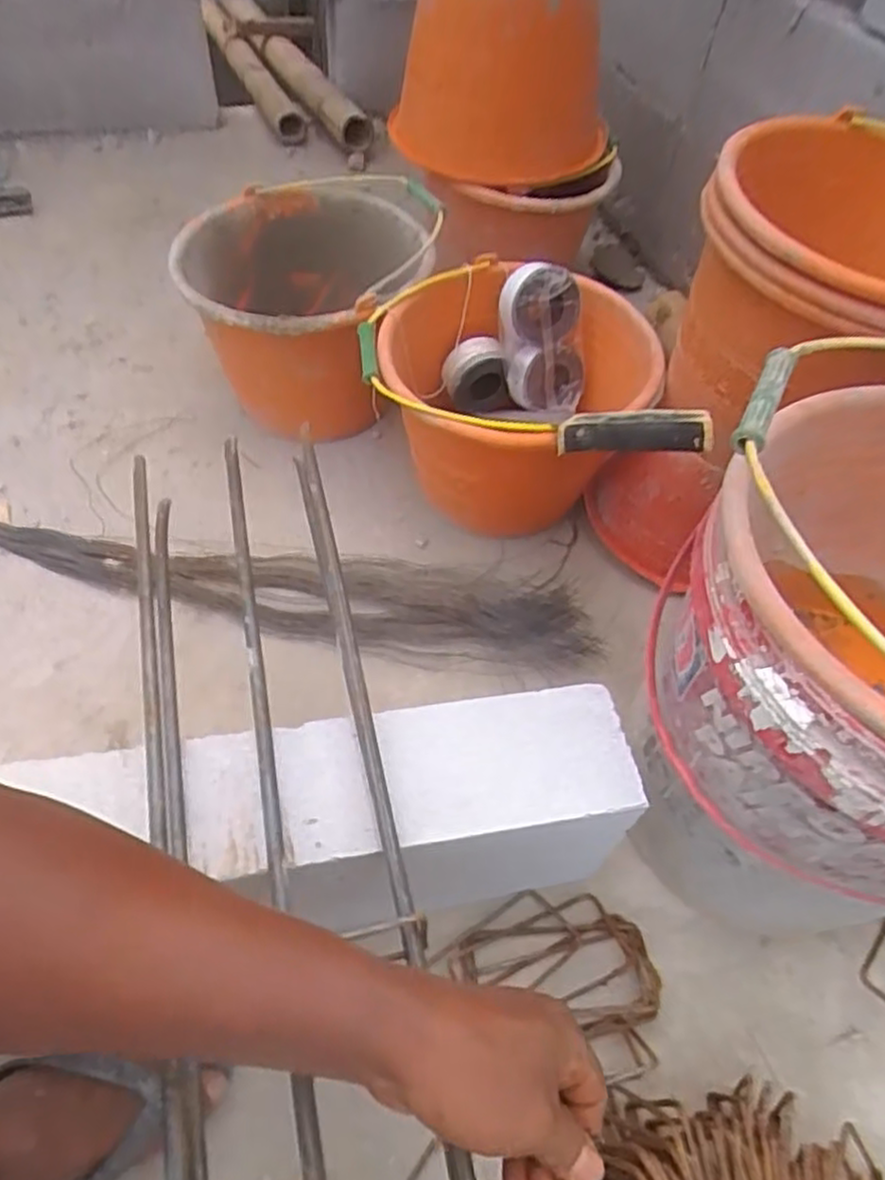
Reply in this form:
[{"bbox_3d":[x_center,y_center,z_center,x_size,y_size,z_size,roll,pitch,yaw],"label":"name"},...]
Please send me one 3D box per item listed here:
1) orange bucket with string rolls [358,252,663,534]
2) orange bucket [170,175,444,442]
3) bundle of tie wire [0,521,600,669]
[{"bbox_3d":[0.072,-0.210,0.856,0.280,0.225,0.285,2,54,-3],"label":"orange bucket with string rolls"},{"bbox_3d":[-0.163,-0.355,0.955,0.296,0.250,0.314,2,54,-3],"label":"orange bucket"},{"bbox_3d":[-0.277,-0.026,0.856,0.905,0.050,0.130,12,54,3],"label":"bundle of tie wire"}]

